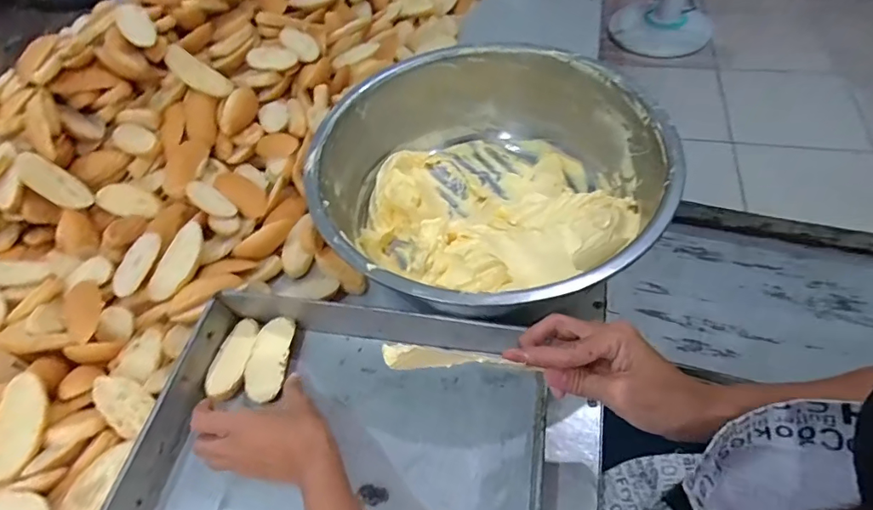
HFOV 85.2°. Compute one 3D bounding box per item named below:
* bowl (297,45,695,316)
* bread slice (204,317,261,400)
[{"bbox_3d":[0.049,-0.085,0.572,0.375,0.146,0.343,-3,53,4],"label":"bowl"},{"bbox_3d":[-0.222,0.111,0.519,0.044,0.013,0.092,4,54,9],"label":"bread slice"}]

